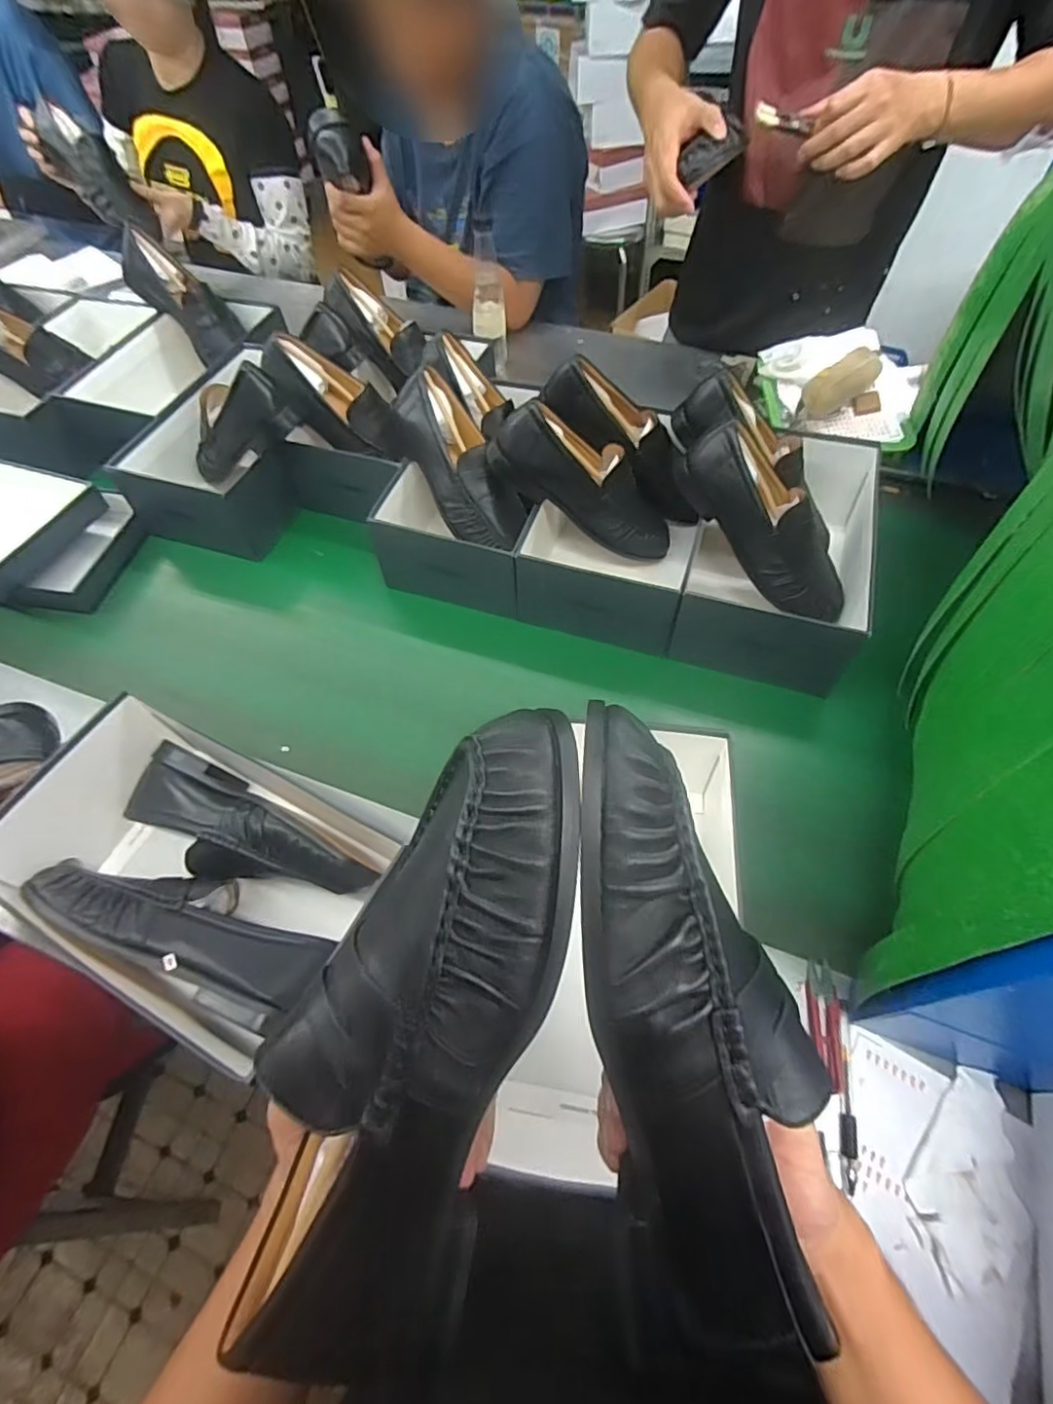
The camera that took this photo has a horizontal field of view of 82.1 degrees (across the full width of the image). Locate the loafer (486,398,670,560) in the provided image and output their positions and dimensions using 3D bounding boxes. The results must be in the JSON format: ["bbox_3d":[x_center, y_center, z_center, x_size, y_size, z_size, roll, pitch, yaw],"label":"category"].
[{"bbox_3d":[0.084,-0.259,0.751,0.278,0.096,0.079,24,51,-29],"label":"loafer"}]

